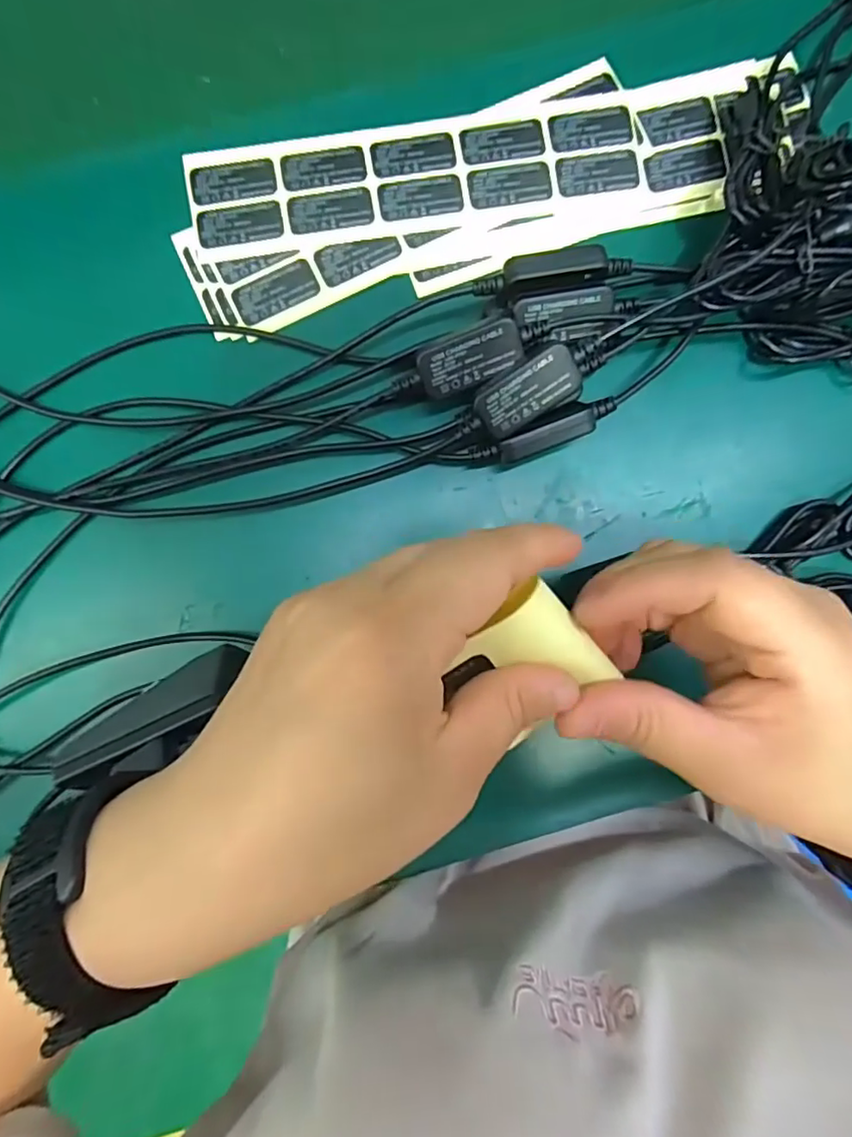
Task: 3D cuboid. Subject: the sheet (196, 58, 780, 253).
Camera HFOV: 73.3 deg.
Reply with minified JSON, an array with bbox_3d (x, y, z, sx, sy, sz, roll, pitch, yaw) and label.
[{"bbox_3d":[0.021,-0.180,0.258,0.249,0.004,0.053,-10,89,-2],"label":"sheet"}]

